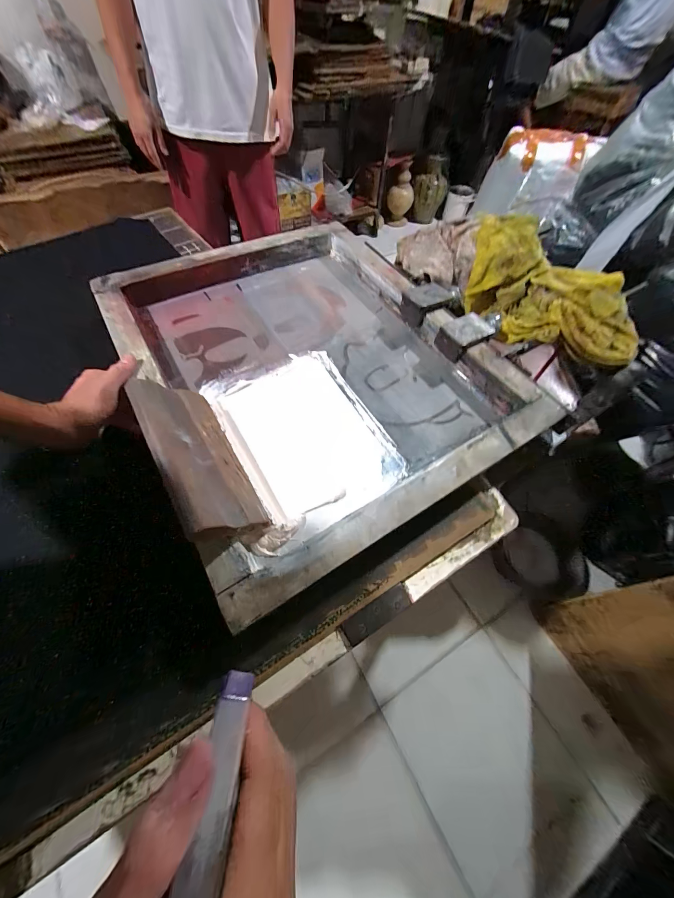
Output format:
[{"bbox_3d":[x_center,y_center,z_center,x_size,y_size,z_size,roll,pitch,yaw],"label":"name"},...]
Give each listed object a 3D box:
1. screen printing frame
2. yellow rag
[{"bbox_3d":[-0.047,-0.149,0.458,0.468,0.064,0.581,-28,64,-16],"label":"screen printing frame"},{"bbox_3d":[0.356,-0.284,0.505,0.320,0.104,0.210,31,64,16],"label":"yellow rag"}]

